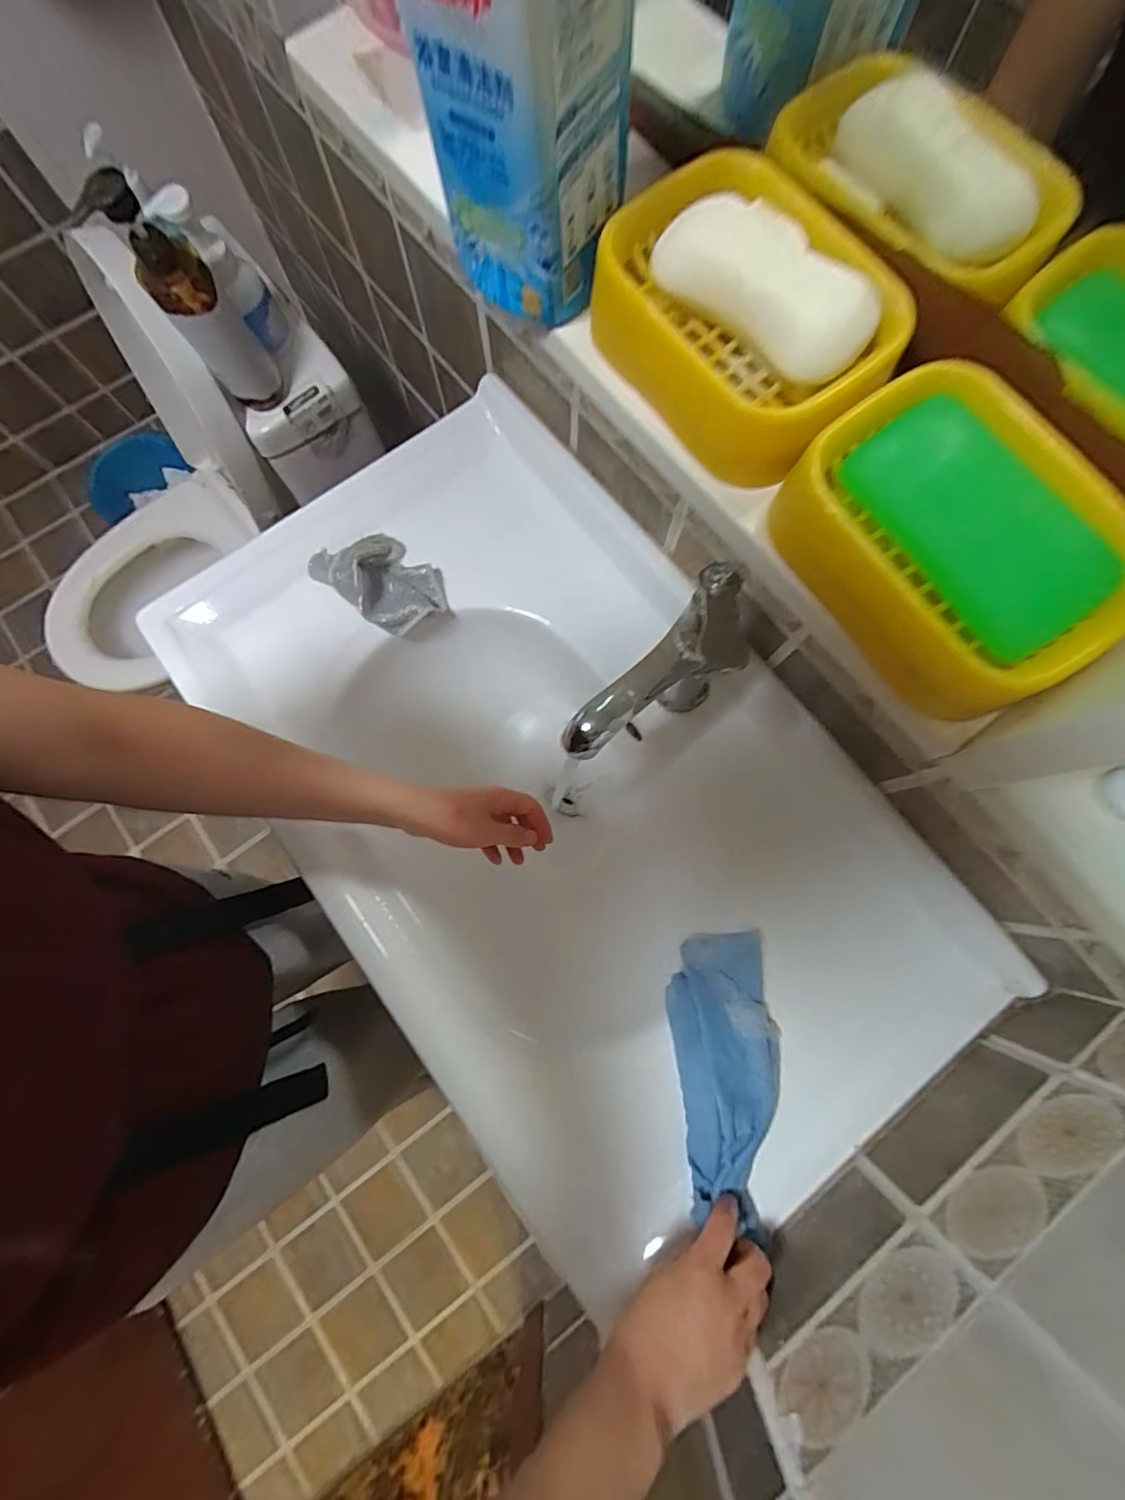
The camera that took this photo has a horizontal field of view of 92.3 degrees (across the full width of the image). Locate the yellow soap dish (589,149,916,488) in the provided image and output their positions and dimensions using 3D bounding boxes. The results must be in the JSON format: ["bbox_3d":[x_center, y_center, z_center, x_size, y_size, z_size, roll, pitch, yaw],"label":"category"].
[{"bbox_3d":[0.077,-0.178,0.224,0.095,0.044,0.120,-38,81,-7],"label":"yellow soap dish"}]

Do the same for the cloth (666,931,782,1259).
[{"bbox_3d":[0.142,0.276,0.474,0.090,0.019,0.216,4,70,1],"label":"cloth"}]

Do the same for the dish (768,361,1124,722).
[{"bbox_3d":[0.144,-0.077,0.204,0.095,0.041,0.116,-33,80,-6],"label":"dish"}]

